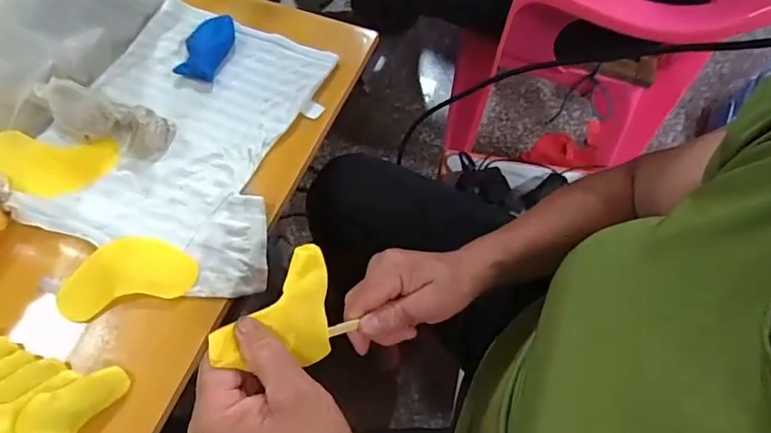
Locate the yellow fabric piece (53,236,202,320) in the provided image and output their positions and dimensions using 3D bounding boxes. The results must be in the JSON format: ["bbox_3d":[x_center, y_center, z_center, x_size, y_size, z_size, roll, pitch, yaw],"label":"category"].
[{"bbox_3d":[-0.238,0.050,0.466,0.114,0.018,0.066,-15,64,-7],"label":"yellow fabric piece"}]

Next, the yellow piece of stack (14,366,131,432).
[{"bbox_3d":[-0.257,0.167,0.400,0.054,0.022,0.105,22,65,11],"label":"yellow piece of stack"}]

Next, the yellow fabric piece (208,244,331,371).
[{"bbox_3d":[-0.057,0.064,0.304,0.057,0.016,0.097,55,42,-17],"label":"yellow fabric piece"}]

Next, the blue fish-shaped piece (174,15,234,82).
[{"bbox_3d":[-0.207,-0.199,0.590,0.048,0.011,0.090,19,65,10],"label":"blue fish-shaped piece"}]

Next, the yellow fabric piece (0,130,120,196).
[{"bbox_3d":[-0.345,-0.054,0.521,0.120,0.010,0.062,3,82,-19],"label":"yellow fabric piece"}]

